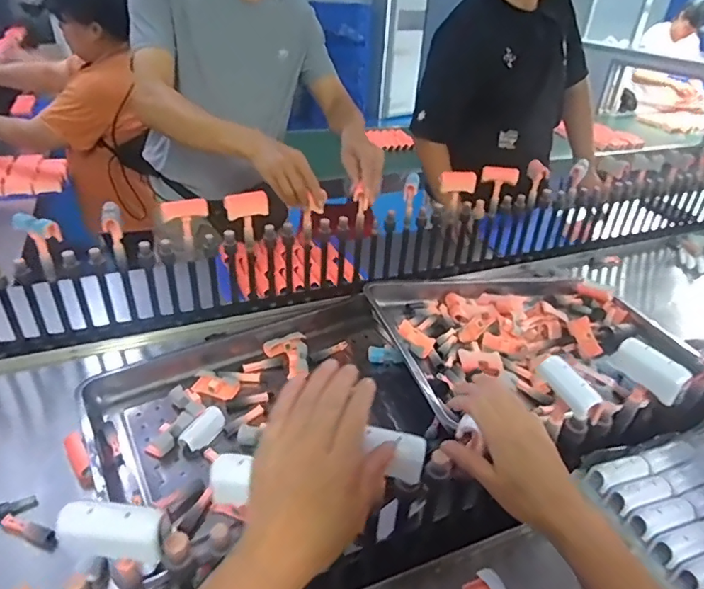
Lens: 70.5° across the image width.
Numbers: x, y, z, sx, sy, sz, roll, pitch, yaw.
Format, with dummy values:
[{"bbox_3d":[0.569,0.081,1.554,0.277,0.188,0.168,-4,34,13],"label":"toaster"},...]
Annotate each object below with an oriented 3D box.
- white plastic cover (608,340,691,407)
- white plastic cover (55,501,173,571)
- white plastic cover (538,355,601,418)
[{"bbox_3d":[0.338,0.085,0.568,0.019,0.042,0.077,-18,40,-28],"label":"white plastic cover"},{"bbox_3d":[-0.182,0.180,0.379,0.081,0.026,0.033,17,34,-8],"label":"white plastic cover"},{"bbox_3d":[0.229,0.094,0.530,0.029,0.023,0.073,-12,37,-21],"label":"white plastic cover"}]

